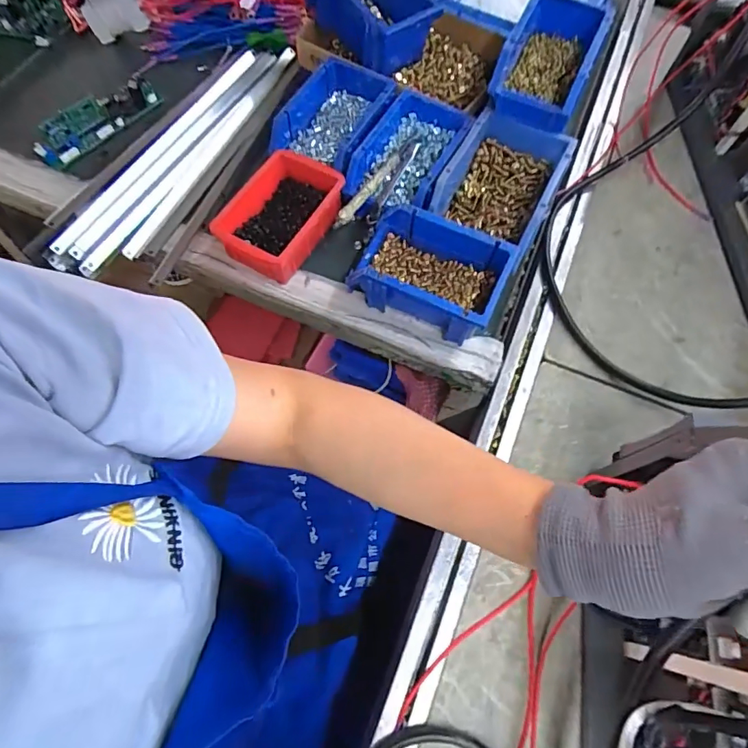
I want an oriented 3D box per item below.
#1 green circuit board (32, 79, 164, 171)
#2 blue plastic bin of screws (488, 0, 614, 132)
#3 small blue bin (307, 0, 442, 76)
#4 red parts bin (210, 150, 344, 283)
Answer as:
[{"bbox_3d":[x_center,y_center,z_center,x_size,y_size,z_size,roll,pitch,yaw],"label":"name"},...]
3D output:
[{"bbox_3d":[-0.367,-0.338,0.634,0.172,0.018,0.048,-46,115,-18],"label":"green circuit board"},{"bbox_3d":[0.214,-0.385,0.575,0.096,0.058,0.164,24,69,8],"label":"blue plastic bin of screws"},{"bbox_3d":[-0.002,-0.484,0.642,0.115,0.075,0.165,-36,73,-14],"label":"small blue bin"},{"bbox_3d":[-0.106,-0.188,0.566,0.101,0.052,0.144,29,70,10],"label":"red parts bin"}]

